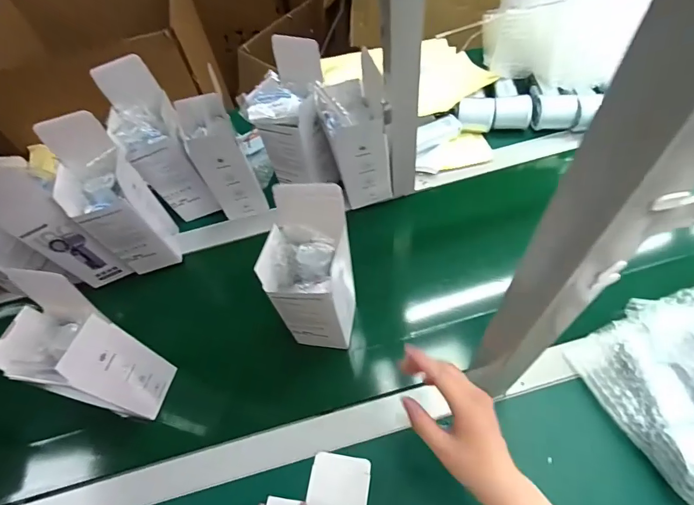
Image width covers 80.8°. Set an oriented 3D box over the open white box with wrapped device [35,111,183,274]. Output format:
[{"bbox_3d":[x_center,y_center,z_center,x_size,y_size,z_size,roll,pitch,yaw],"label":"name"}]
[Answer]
[{"bbox_3d":[-0.317,-0.069,0.565,0.082,0.231,0.082,-12,57,-4],"label":"open white box with wrapped device"}]

